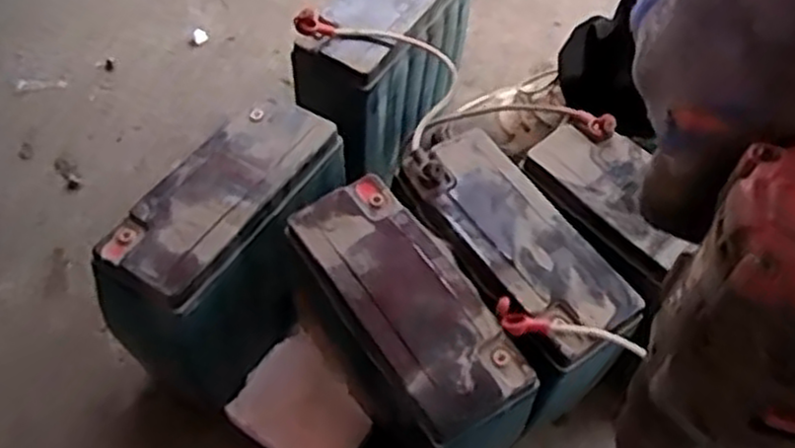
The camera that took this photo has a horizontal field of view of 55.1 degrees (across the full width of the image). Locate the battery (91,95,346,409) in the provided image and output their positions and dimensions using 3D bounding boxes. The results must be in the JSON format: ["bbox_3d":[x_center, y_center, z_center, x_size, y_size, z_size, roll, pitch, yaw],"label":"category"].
[{"bbox_3d":[-0.121,0.028,0.572,0.090,0.165,0.191,28,56,14],"label":"battery"}]

